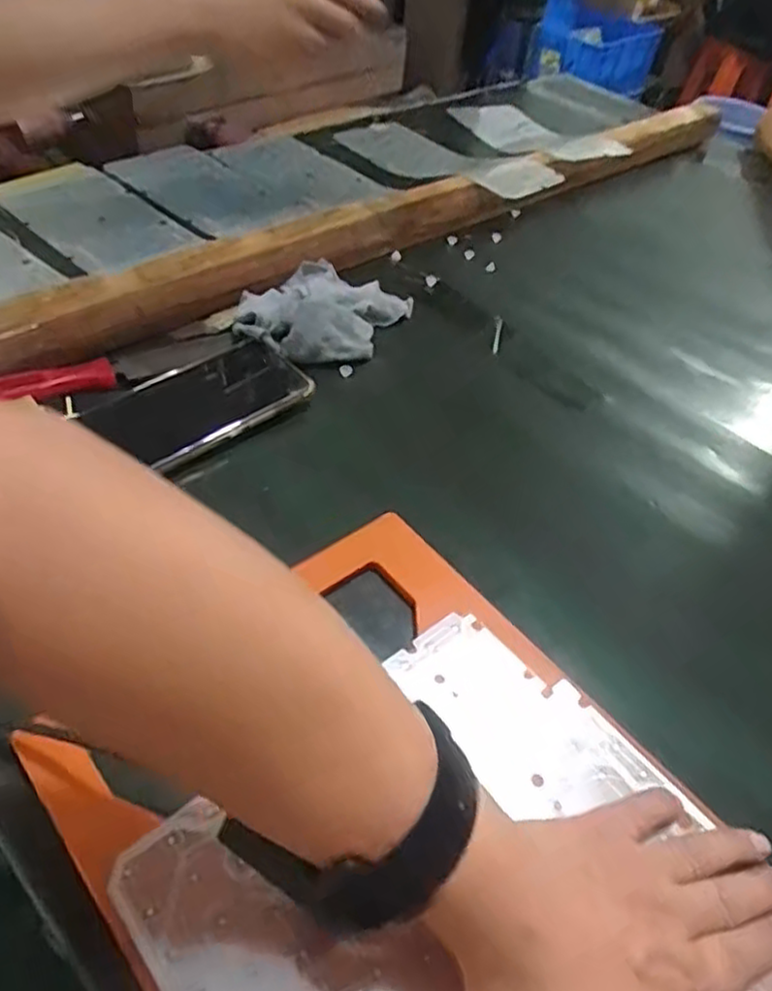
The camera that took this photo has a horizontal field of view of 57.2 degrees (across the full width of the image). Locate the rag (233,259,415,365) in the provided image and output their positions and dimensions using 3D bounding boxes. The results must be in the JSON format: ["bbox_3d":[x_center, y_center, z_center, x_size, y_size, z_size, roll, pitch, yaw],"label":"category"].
[{"bbox_3d":[-0.054,-0.159,0.595,0.112,0.042,0.143,24,49,14],"label":"rag"}]

